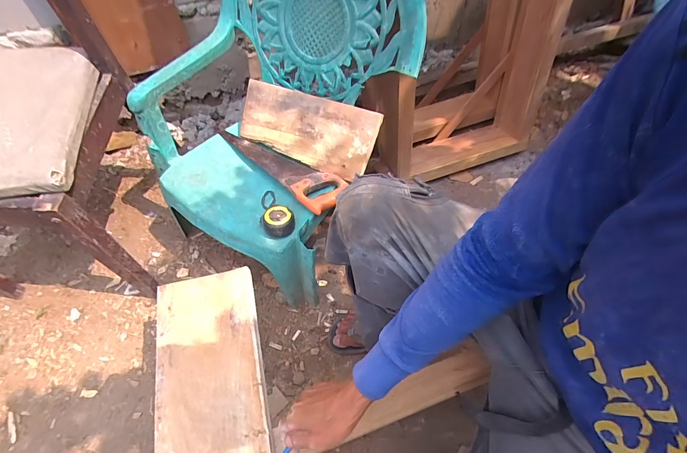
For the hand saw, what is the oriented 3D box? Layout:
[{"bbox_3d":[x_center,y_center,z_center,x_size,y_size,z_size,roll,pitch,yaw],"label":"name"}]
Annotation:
[{"bbox_3d":[-0.166,-0.172,0.904,0.412,0.027,0.115,37,64,21],"label":"hand saw"}]

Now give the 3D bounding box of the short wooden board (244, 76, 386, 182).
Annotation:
[{"bbox_3d":[-0.099,-0.254,0.896,0.372,0.016,0.168,22,104,14],"label":"short wooden board"}]

